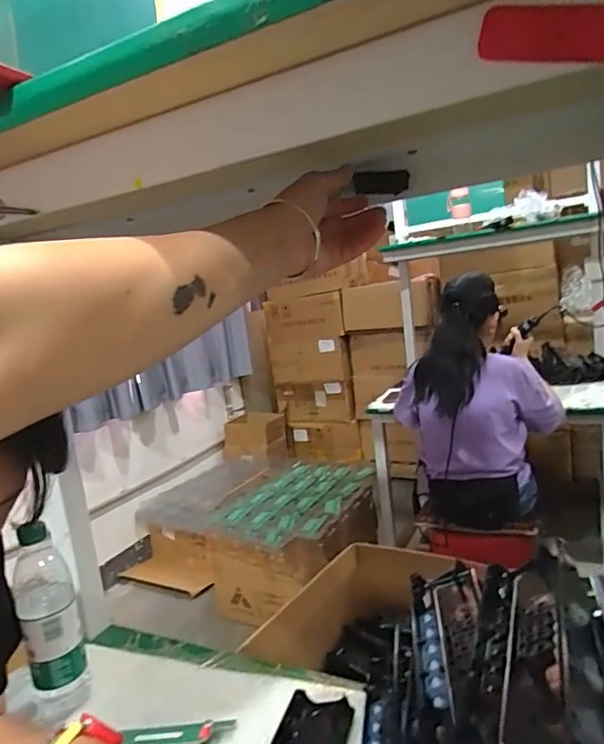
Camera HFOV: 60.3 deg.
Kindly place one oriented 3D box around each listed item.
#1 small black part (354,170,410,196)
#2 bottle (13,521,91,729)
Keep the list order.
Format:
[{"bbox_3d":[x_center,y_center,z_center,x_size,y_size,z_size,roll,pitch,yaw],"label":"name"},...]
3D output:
[{"bbox_3d":[0.075,-0.175,0.482,0.046,0.024,0.005,6,53,17],"label":"small black part"},{"bbox_3d":[-0.305,0.294,0.628,0.062,0.226,0.067,-12,10,-28],"label":"bottle"}]

